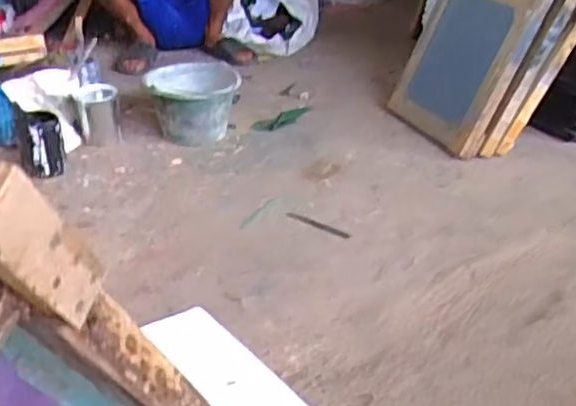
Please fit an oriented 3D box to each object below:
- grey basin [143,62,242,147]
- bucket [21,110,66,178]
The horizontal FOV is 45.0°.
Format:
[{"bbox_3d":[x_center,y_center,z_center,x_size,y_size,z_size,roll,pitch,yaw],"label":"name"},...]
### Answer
[{"bbox_3d":[-0.240,-0.251,1.739,0.217,0.164,0.225,-7,29,-13],"label":"grey basin"},{"bbox_3d":[-0.546,-0.128,1.545,0.089,0.141,0.073,-11,30,-20],"label":"bucket"}]

